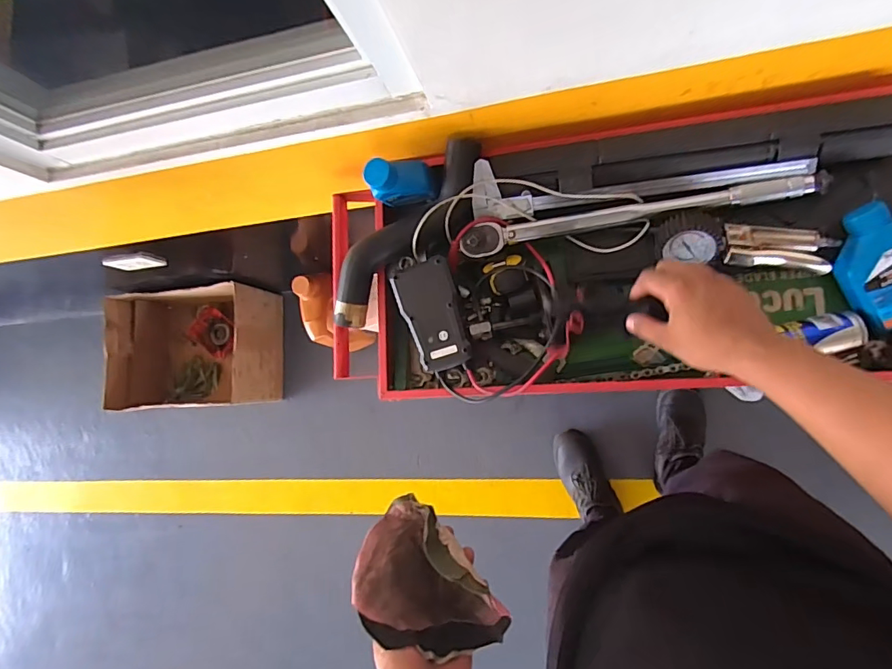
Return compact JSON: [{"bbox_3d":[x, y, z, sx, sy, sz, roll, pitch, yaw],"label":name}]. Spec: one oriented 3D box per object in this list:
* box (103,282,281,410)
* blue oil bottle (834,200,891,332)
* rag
[{"bbox_3d":[-0.762,0.048,1.516,0.462,0.243,0.350,-4,84,14],"label":"box"},{"bbox_3d":[0.502,-0.079,0.567,0.075,0.050,0.139,-28,95,22],"label":"blue oil bottle"},{"bbox_3d":[-0.015,0.250,0.482,0.157,0.084,0.098,42,97,6],"label":"rag"}]

